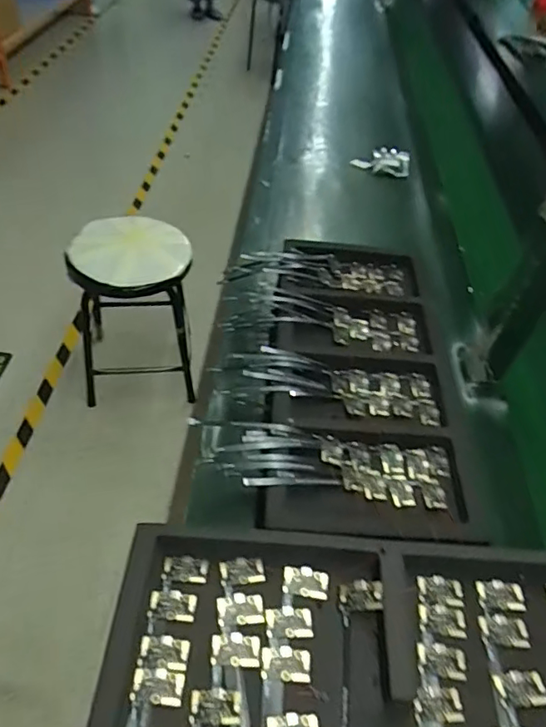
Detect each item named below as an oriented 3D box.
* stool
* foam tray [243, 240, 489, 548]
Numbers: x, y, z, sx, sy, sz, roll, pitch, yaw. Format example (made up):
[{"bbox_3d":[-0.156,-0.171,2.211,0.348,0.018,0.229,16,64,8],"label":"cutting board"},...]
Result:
[{"bbox_3d":[-0.395,-0.150,1.540,0.318,0.468,0.308,-6,48,-12],"label":"stool"},{"bbox_3d":[0.103,-0.008,0.696,0.219,0.028,0.503,8,45,-4],"label":"foam tray"}]

